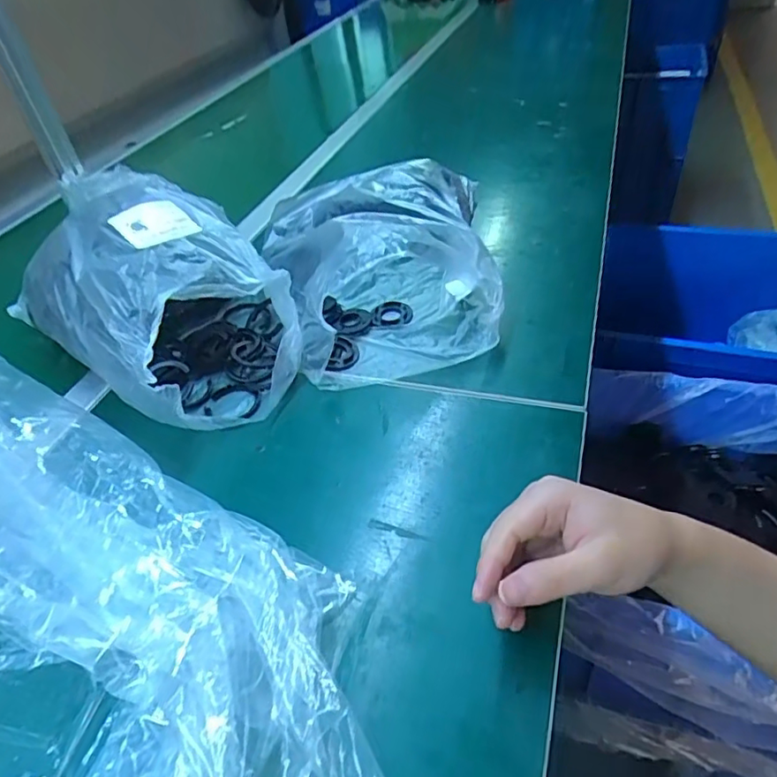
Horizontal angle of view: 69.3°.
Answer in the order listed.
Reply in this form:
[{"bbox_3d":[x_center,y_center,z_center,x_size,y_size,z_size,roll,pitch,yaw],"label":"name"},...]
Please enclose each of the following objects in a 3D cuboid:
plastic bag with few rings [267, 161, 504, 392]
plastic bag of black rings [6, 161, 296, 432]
[{"bbox_3d":[-0.004,-0.154,0.604,0.255,0.111,0.298,-10,43,-2],"label":"plastic bag with few rings"},{"bbox_3d":[-0.213,-0.090,0.538,0.284,0.136,0.182,28,53,32],"label":"plastic bag of black rings"}]

